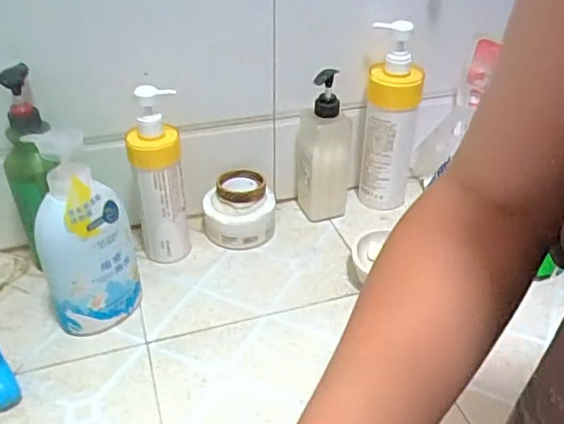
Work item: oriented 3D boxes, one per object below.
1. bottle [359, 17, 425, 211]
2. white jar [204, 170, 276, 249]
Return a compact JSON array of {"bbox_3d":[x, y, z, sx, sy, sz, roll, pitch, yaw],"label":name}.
[{"bbox_3d":[0.162,-0.135,0.859,0.073,0.271,0.080,9,35,10],"label":"bottle"},{"bbox_3d":[-0.062,-0.005,0.845,0.100,0.074,0.097,1,35,-1],"label":"white jar"}]

